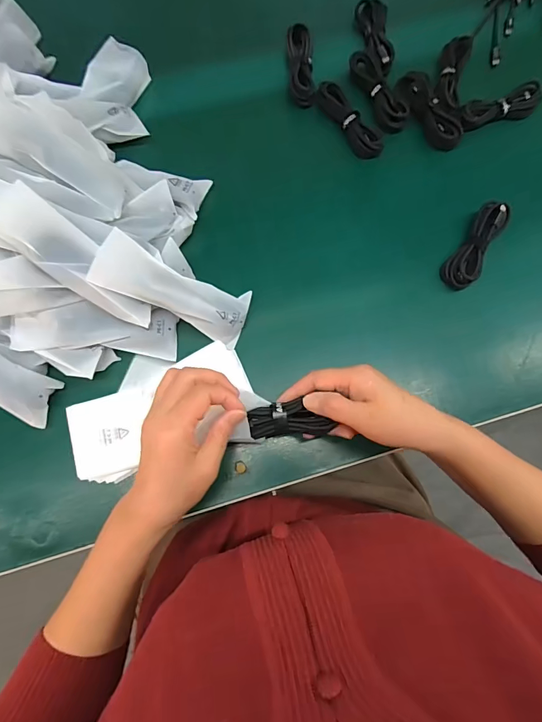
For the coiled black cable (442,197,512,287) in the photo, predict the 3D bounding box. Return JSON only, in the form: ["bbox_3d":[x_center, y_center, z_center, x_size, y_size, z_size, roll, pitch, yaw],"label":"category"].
[{"bbox_3d":[0.228,-0.129,0.417,0.036,0.021,0.106,34,79,6],"label":"coiled black cable"}]

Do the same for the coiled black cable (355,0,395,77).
[{"bbox_3d":[0.133,-0.416,0.482,0.035,0.018,0.113,-4,77,-3],"label":"coiled black cable"}]

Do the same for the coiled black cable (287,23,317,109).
[{"bbox_3d":[0.038,-0.369,0.471,0.032,0.027,0.109,-1,77,-2],"label":"coiled black cable"}]

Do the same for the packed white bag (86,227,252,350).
[{"bbox_3d":[-0.092,-0.068,0.372,0.150,0.018,0.052,26,78,-21],"label":"packed white bag"}]

